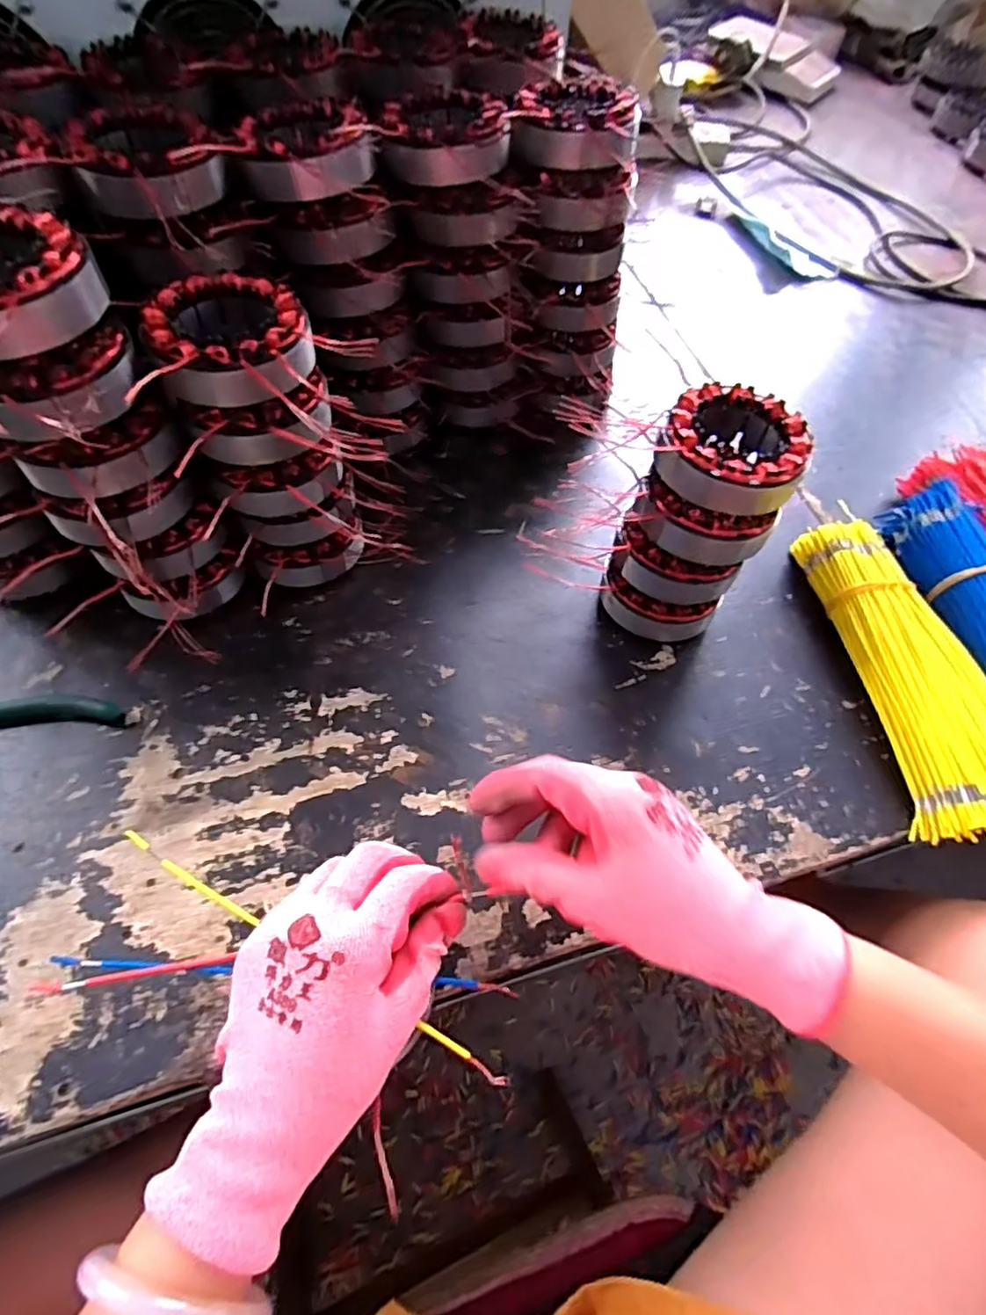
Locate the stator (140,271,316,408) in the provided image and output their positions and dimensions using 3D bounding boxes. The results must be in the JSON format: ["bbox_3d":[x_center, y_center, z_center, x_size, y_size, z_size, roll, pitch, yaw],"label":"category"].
[{"bbox_3d":[-0.145,-0.176,0.346,0.083,0.028,0.094,-18,62,-15],"label":"stator"}]

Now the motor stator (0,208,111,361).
[{"bbox_3d":[-0.240,-0.178,0.297,0.083,0.032,0.083,36,63,16],"label":"motor stator"}]

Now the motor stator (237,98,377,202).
[{"bbox_3d":[-0.119,-0.325,0.396,0.081,0.031,0.087,-12,60,-11],"label":"motor stator"}]

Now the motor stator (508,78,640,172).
[{"bbox_3d":[0.060,-0.380,0.441,0.084,0.033,0.084,17,59,6],"label":"motor stator"}]

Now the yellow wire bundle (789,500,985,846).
[{"bbox_3d":[0.300,0.006,0.440,0.092,0.044,0.244,-3,59,-6],"label":"yellow wire bundle"}]

